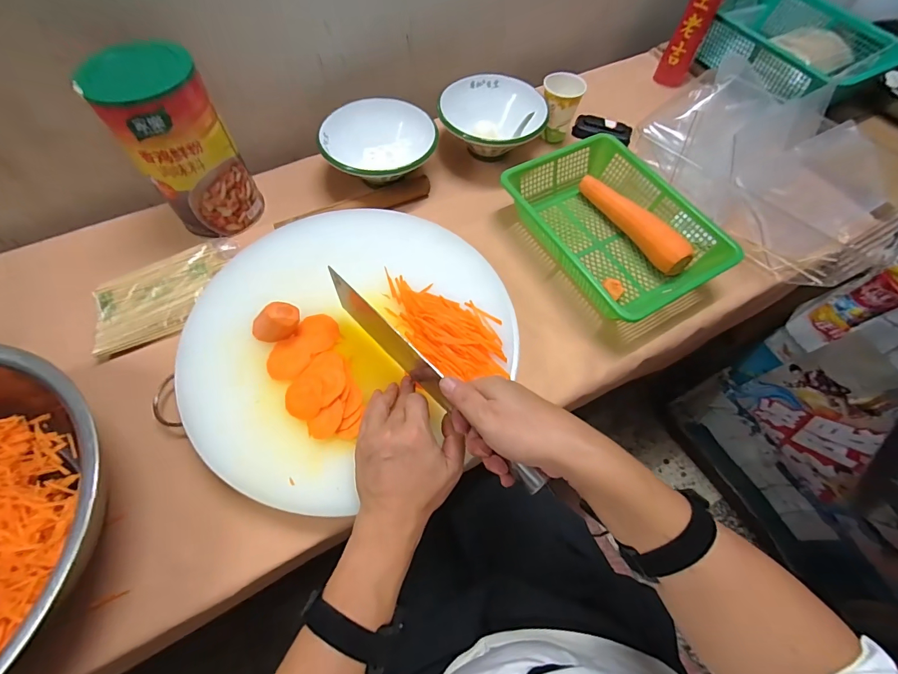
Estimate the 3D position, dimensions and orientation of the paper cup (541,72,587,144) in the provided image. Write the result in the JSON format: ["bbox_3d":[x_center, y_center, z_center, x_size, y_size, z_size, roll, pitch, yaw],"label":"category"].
[{"bbox_3d":[0.198,-0.409,0.716,0.071,0.095,0.067,14,62,6],"label":"paper cup"}]

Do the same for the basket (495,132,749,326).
[{"bbox_3d":[0.243,-0.164,0.608,0.219,0.077,0.300,-26,66,-15],"label":"basket"}]

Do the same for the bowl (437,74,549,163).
[{"bbox_3d":[0.073,-0.373,0.697,0.171,0.083,0.164,1,62,-1],"label":"bowl"}]

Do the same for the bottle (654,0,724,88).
[{"bbox_3d":[0.477,-0.610,0.760,0.057,0.217,0.050,21,63,9],"label":"bottle"}]

